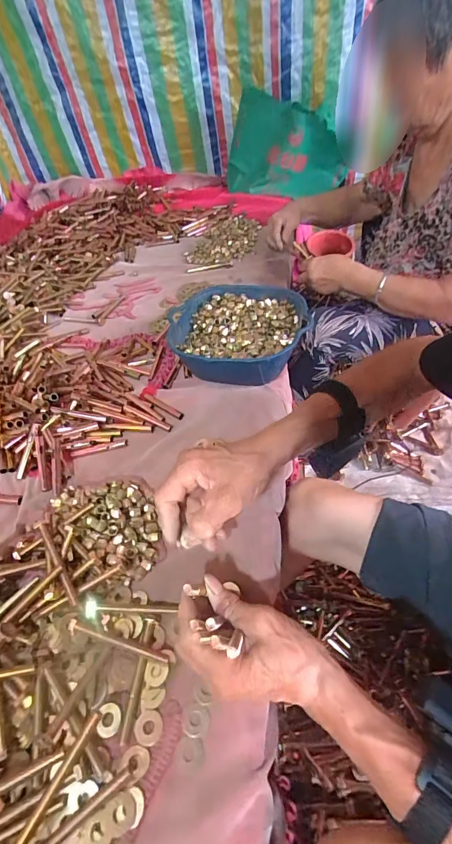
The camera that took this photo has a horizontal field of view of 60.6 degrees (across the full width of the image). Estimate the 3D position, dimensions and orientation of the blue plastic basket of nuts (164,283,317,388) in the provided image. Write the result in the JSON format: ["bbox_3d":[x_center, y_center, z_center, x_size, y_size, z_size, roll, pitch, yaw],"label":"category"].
[{"bbox_3d":[0.021,-0.149,0.689,0.222,0.093,0.219,-4,46,5],"label":"blue plastic basket of nuts"}]

